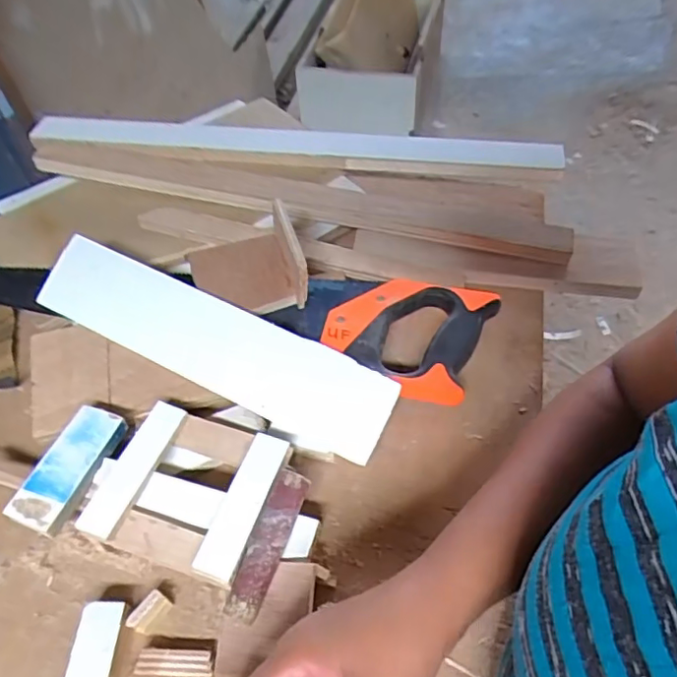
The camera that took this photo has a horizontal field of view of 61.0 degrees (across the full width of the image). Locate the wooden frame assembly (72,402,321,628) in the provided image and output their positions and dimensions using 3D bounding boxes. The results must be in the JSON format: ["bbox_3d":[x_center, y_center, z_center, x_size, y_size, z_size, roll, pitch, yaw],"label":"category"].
[{"bbox_3d":[-0.094,0.119,0.421,0.153,0.045,0.115,21,55,17],"label":"wooden frame assembly"}]

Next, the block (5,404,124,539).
[{"bbox_3d":[-0.197,0.094,0.420,0.038,0.014,0.093,14,54,14],"label":"block"}]

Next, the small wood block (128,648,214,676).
[{"bbox_3d":[-0.106,0.211,0.370,0.051,0.007,0.019,0,52,2],"label":"small wood block"}]

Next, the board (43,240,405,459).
[{"bbox_3d":[-0.109,0.002,0.484,0.322,0.013,0.072,24,86,13],"label":"board"}]

